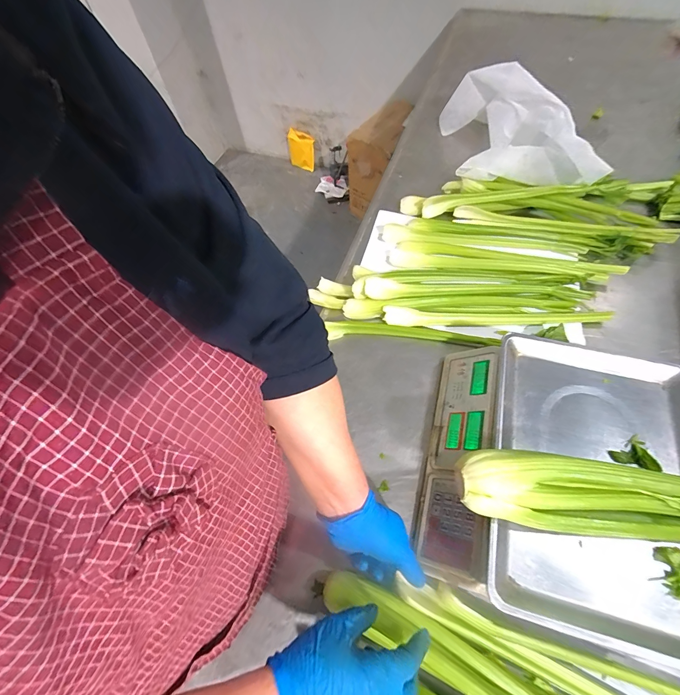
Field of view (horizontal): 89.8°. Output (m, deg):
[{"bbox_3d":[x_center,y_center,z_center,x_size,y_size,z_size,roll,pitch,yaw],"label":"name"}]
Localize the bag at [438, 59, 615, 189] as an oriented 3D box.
[{"bbox_3d":[0.383,-0.495,0.780,0.216,0.128,0.363,-7,62,-2],"label":"bag"}]

